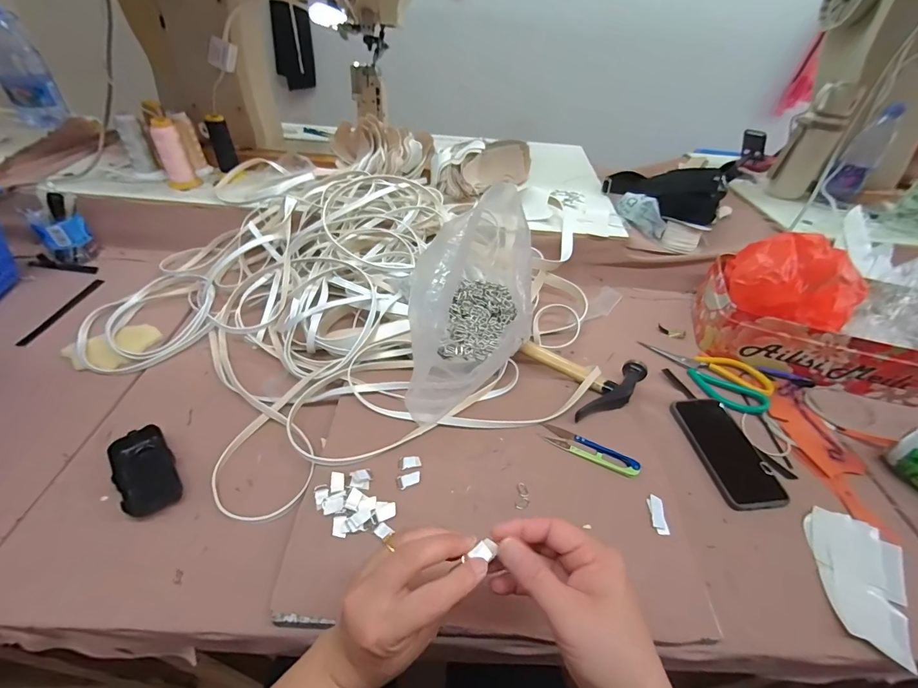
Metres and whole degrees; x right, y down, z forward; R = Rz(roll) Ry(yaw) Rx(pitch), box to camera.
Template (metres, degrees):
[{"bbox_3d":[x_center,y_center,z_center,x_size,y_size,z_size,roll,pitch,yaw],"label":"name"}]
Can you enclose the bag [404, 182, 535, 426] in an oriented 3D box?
[{"bbox_3d":[0.021,-0.083,0.602,0.170,0.094,0.416,8,47,6],"label":"bag"}]

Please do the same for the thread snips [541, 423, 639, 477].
[{"bbox_3d":[0.160,0.129,0.480,0.115,0.006,0.027,21,47,17],"label":"thread snips"}]

